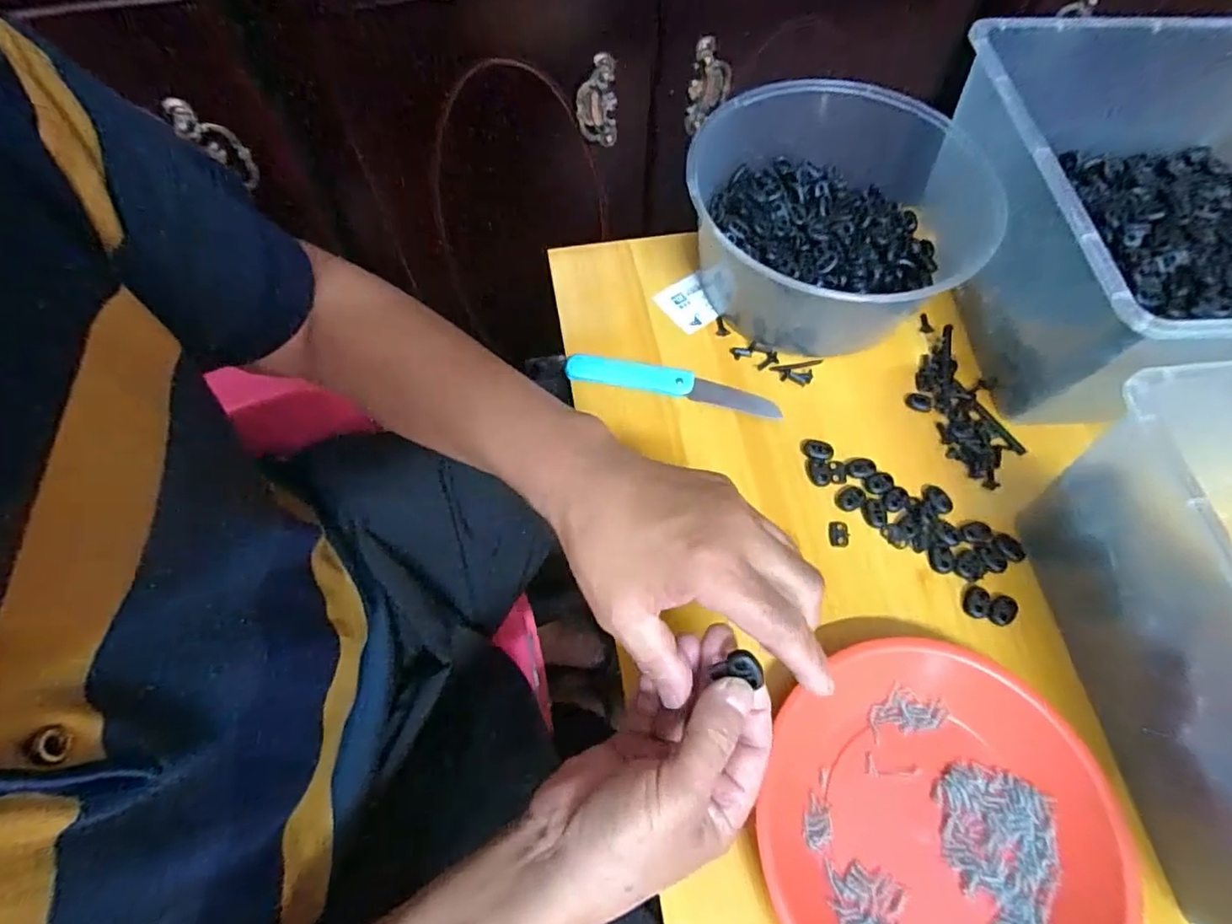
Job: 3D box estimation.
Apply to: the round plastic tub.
[{"bbox_3d":[0.191,-0.208,0.481,0.240,0.092,0.223,1,65,-1],"label":"round plastic tub"}]

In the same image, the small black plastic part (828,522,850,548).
[{"bbox_3d":[0.157,0.050,0.408,0.013,0.004,0.018,0,65,-2],"label":"small black plastic part"}]

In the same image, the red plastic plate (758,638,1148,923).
[{"bbox_3d":[0.181,0.205,0.322,0.184,0.031,0.189,1,65,-1],"label":"red plastic plate"}]

